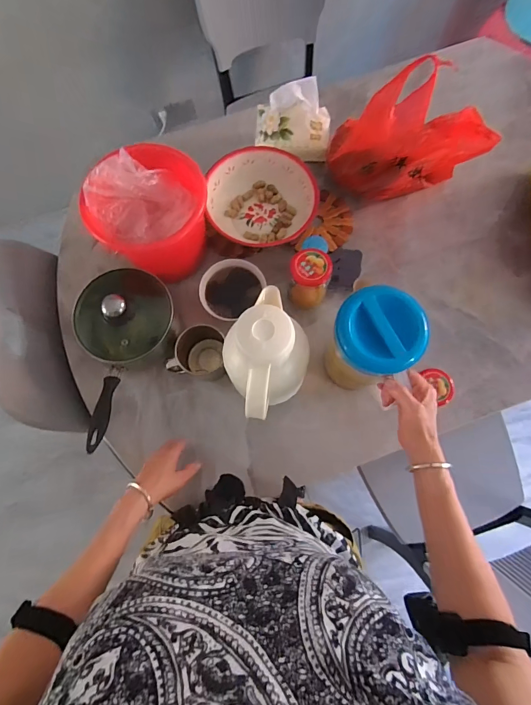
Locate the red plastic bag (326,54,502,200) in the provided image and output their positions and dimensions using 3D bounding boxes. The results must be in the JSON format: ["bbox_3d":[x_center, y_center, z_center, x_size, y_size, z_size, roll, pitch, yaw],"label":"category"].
[{"bbox_3d":[0.257,-0.395,0.678,0.252,0.223,0.180,17,75,3],"label":"red plastic bag"}]

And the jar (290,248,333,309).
[{"bbox_3d":[0.081,-0.135,0.679,0.074,0.107,0.077,0,74,-2],"label":"jar"}]

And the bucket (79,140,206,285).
[{"bbox_3d":[-0.208,-0.244,0.670,0.185,0.186,0.182,0,74,-2],"label":"bucket"}]

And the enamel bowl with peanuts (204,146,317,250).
[{"bbox_3d":[-0.007,-0.321,0.750,0.218,0.066,0.206,-2,74,-2],"label":"enamel bowl with peanuts"}]

